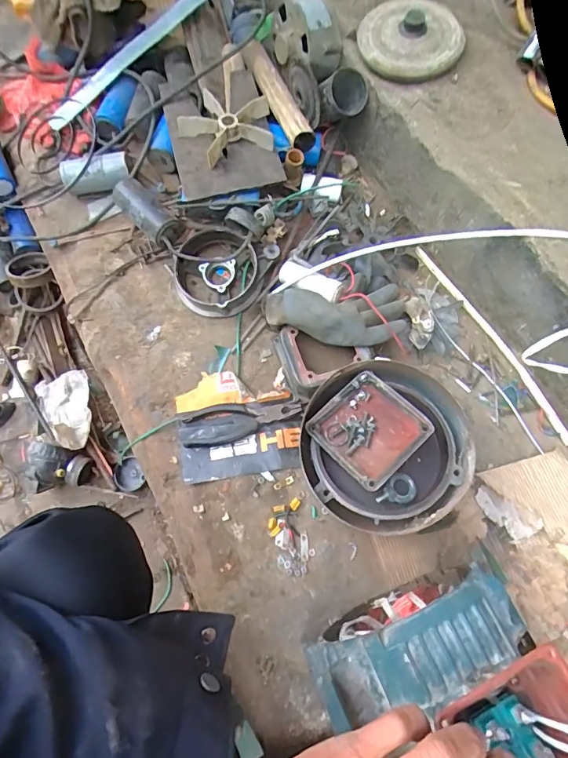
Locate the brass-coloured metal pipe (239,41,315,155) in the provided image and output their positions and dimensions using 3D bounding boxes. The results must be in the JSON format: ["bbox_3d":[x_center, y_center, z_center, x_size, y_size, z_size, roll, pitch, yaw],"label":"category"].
[{"bbox_3d":[-0.011,-0.441,0.685,0.045,0.046,0.206,-25,71,-11],"label":"brass-coloured metal pipe"}]

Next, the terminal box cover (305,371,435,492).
[{"bbox_3d":[0.099,0.057,0.518,0.108,0.022,0.107,-40,74,-15],"label":"terminal box cover"}]

